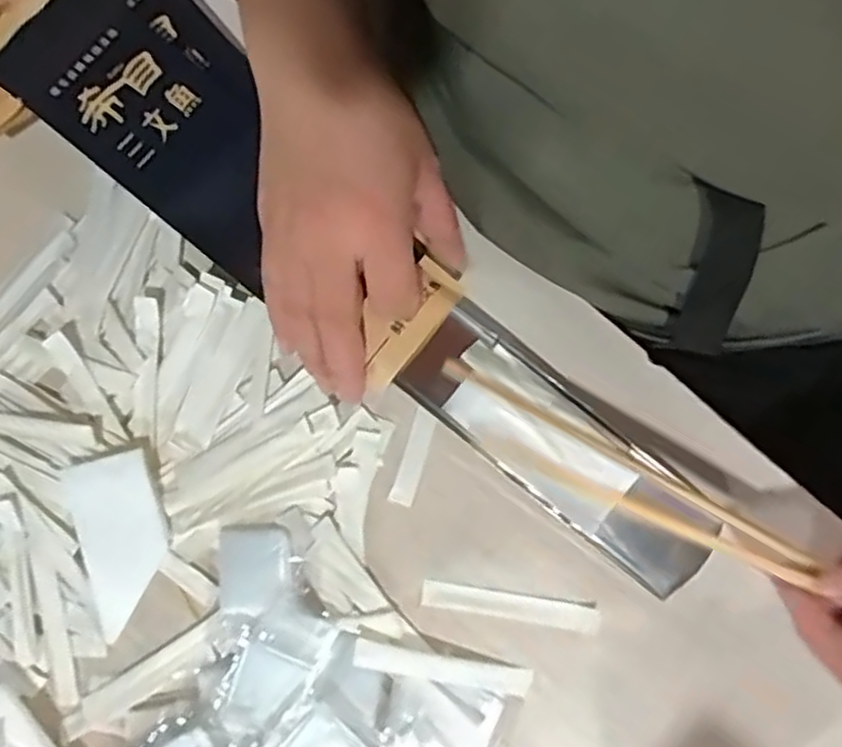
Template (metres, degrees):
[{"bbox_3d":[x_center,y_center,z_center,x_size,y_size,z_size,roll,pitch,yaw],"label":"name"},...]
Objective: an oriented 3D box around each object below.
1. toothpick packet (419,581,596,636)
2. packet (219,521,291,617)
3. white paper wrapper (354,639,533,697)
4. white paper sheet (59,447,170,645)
[{"bbox_3d":[0.045,0.122,0.377,0.089,0.005,0.014,7,81,5],"label":"toothpick packet"},{"bbox_3d":[-0.089,0.103,0.382,0.039,0.006,0.045,-4,80,4],"label":"packet"},{"bbox_3d":[0.011,0.149,0.365,0.090,0.004,0.013,13,66,-7],"label":"white paper wrapper"},{"bbox_3d":[-0.158,0.089,0.384,0.046,0.005,0.092,-12,97,-4],"label":"white paper sheet"}]

